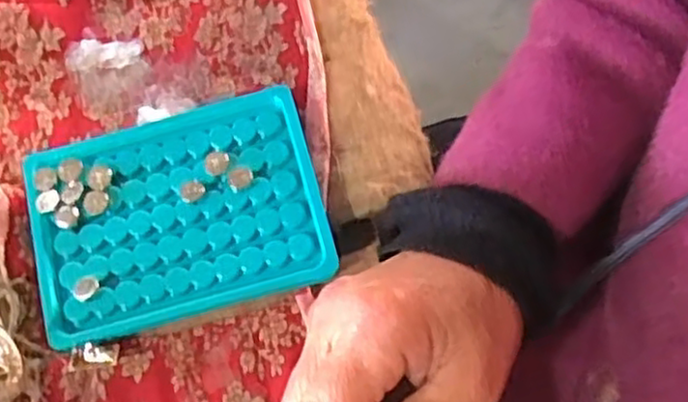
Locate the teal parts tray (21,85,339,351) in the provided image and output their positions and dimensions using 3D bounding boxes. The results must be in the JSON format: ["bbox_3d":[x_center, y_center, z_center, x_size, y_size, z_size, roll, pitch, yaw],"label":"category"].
[{"bbox_3d":[-0.077,0.007,0.342,0.131,0.023,0.095,-15,71,-2],"label":"teal parts tray"}]

